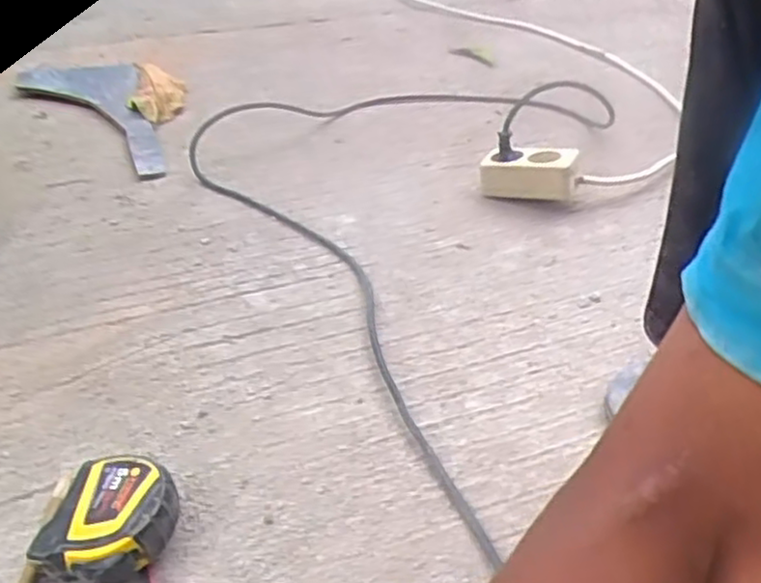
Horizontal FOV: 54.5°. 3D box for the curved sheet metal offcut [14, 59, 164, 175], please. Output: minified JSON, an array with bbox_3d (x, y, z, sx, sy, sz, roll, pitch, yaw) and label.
[{"bbox_3d":[-0.371,-0.269,1.064,0.164,0.025,0.436,-29,44,-32],"label":"curved sheet metal offcut"}]

